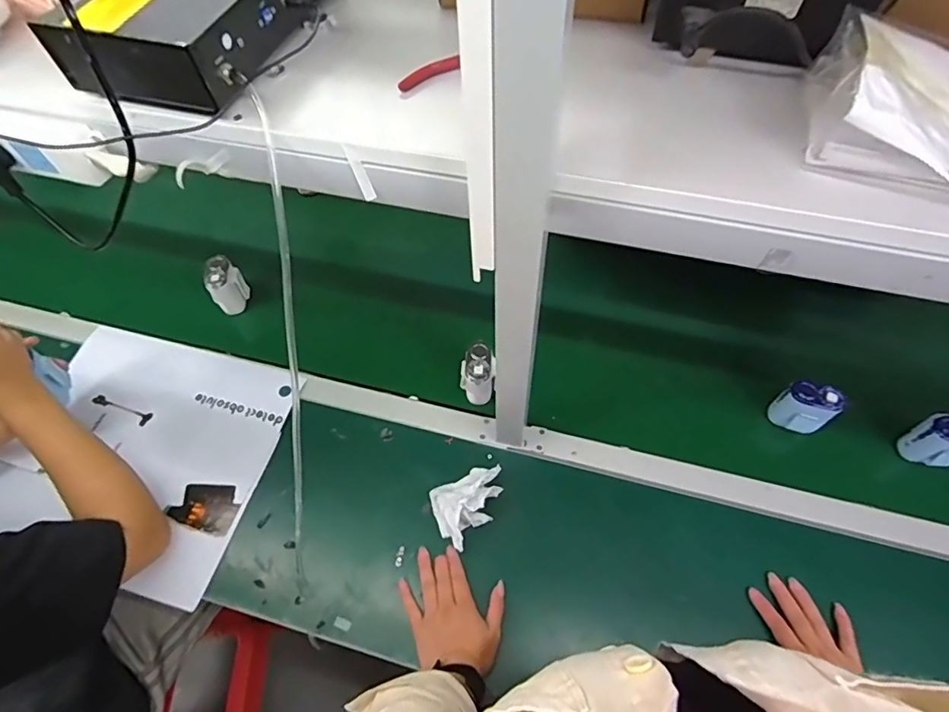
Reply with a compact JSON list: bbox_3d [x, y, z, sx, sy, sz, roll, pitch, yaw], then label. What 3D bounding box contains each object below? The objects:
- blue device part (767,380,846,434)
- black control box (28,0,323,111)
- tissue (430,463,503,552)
[{"bbox_3d":[0.471,0.075,0.744,0.072,0.091,0.052,36,67,23],"label":"blue device part"},{"bbox_3d":[-0.248,-0.325,0.476,0.173,0.060,0.229,13,60,12],"label":"black control box"},{"bbox_3d":[-0.004,0.195,0.692,0.101,0.051,0.085,-25,60,-11],"label":"tissue"}]

